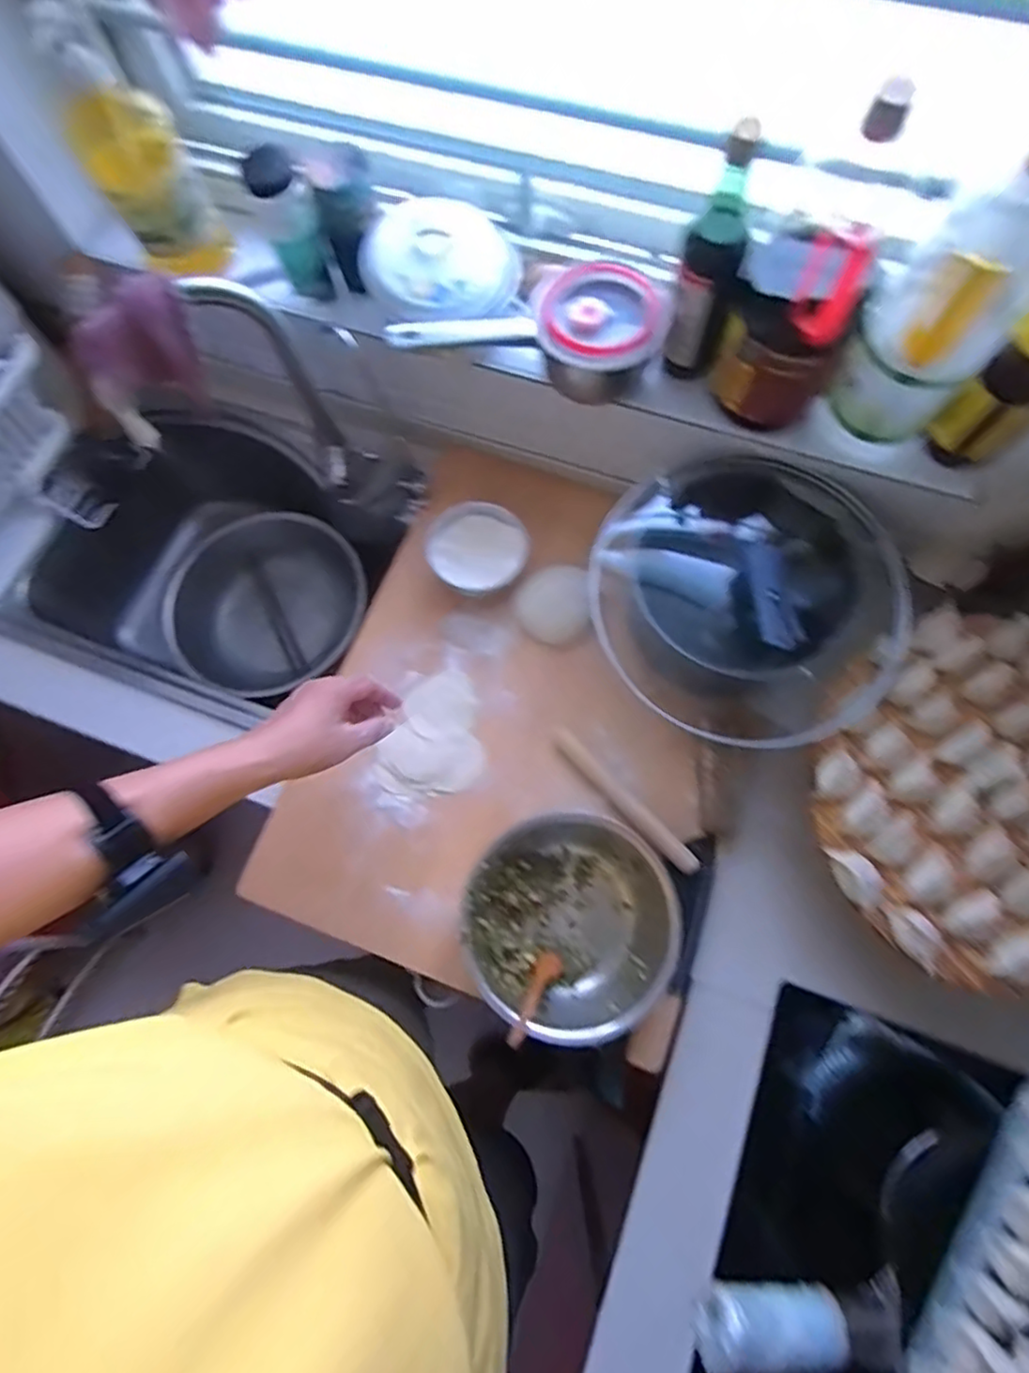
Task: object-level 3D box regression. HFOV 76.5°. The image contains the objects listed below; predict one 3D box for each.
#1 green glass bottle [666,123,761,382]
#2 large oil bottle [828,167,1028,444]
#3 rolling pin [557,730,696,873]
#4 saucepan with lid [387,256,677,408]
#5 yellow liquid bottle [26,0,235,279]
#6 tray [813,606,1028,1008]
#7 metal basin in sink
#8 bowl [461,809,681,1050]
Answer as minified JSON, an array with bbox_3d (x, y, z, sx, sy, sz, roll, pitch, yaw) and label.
[{"bbox_3d":[0.191,-0.402,0.634,0.054,0.239,0.052,15,74,6],"label":"green glass bottle"},{"bbox_3d":[0.399,-0.353,0.581,0.109,0.269,0.128,39,78,13],"label":"large oil bottle"},{"bbox_3d":[0.126,0.131,0.749,0.023,0.018,0.210,-42,76,-10],"label":"rolling pin"},{"bbox_3d":[0.025,-0.365,0.711,0.284,0.091,0.131,-18,73,-4],"label":"saucepan with lid"},{"bbox_3d":[-0.425,-0.597,0.725,0.110,0.253,0.085,-26,74,-6],"label":"yellow liquid bottle"},{"bbox_3d":[0.501,0.123,0.658,0.329,0.032,0.360,-1,73,2],"label":"tray"},{"bbox_3d":[-0.413,-0.141,1.124,0.343,0.130,0.274,-35,95,6],"label":"metal basin in sink"},{"bbox_3d":[0.057,0.247,0.685,0.208,0.083,0.206,-1,73,2],"label":"bowl"}]

